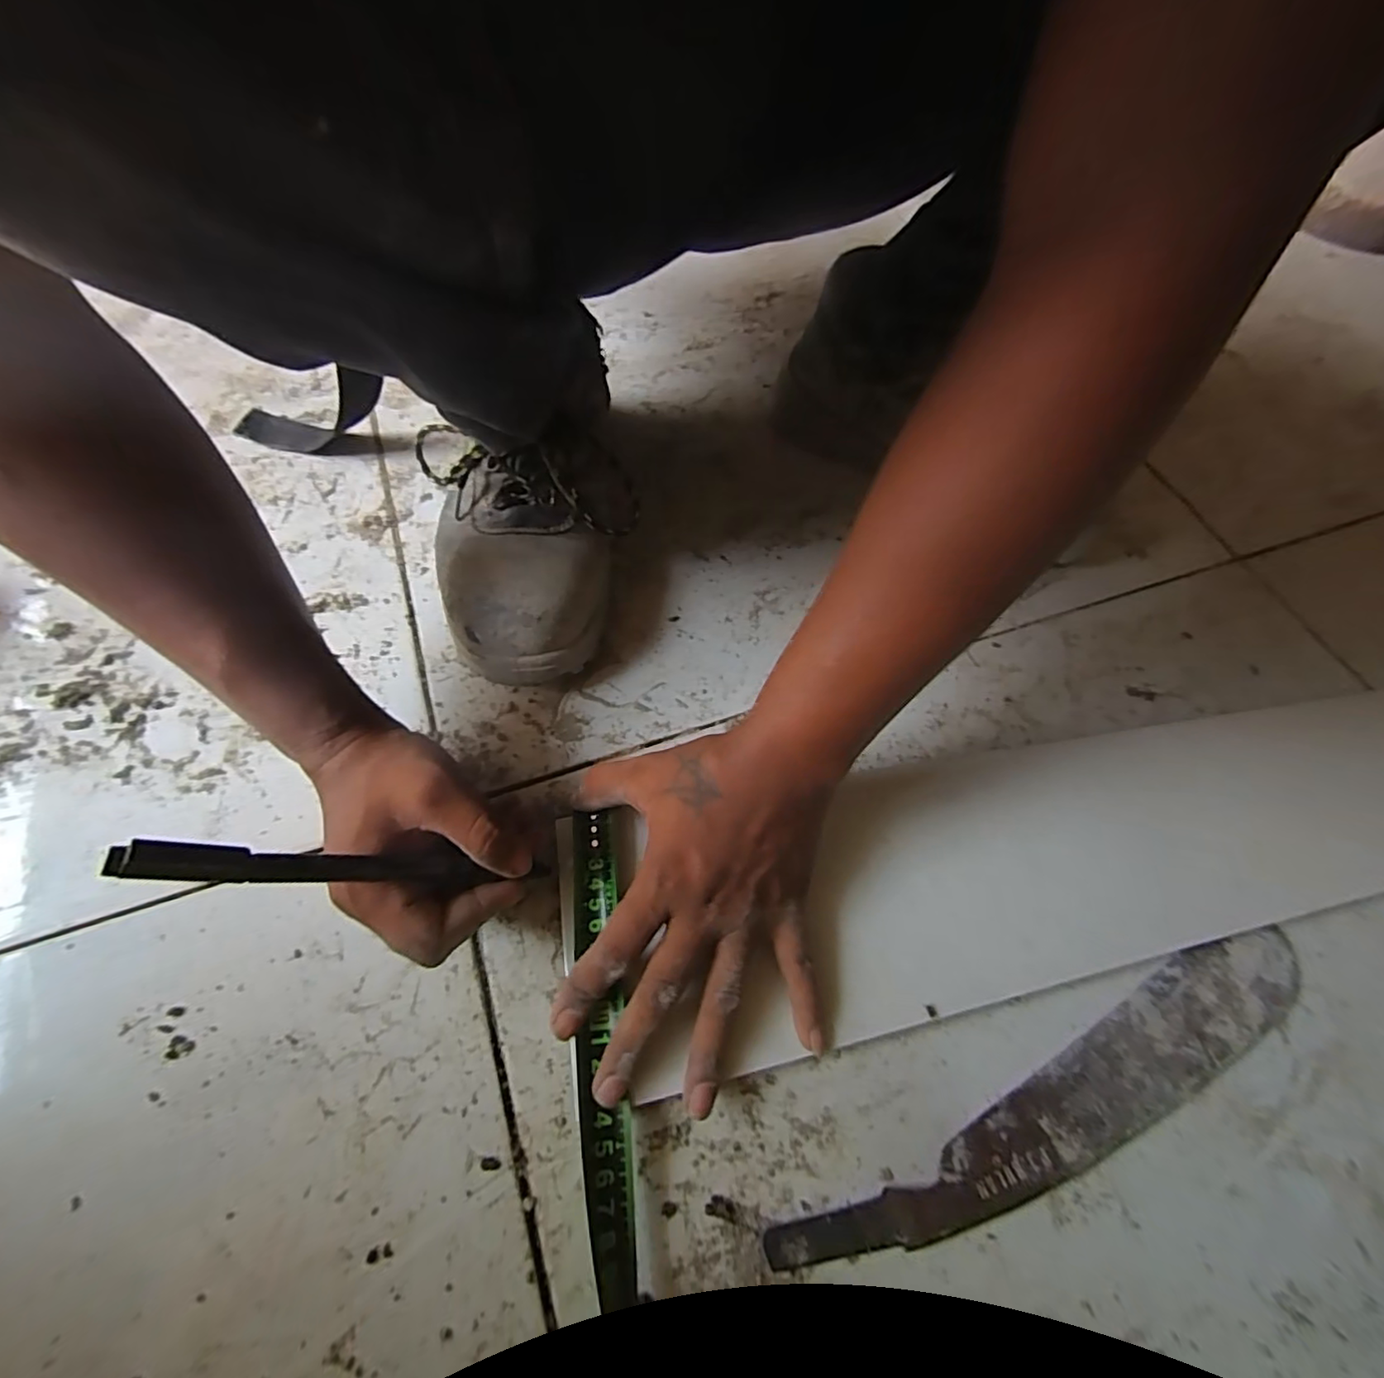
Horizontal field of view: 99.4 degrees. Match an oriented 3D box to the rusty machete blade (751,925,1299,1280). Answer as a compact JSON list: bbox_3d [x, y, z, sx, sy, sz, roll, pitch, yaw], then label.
[{"bbox_3d":[0.181,0.196,0.281,0.307,0.006,0.045,-20,65,-14],"label":"rusty machete blade"}]

